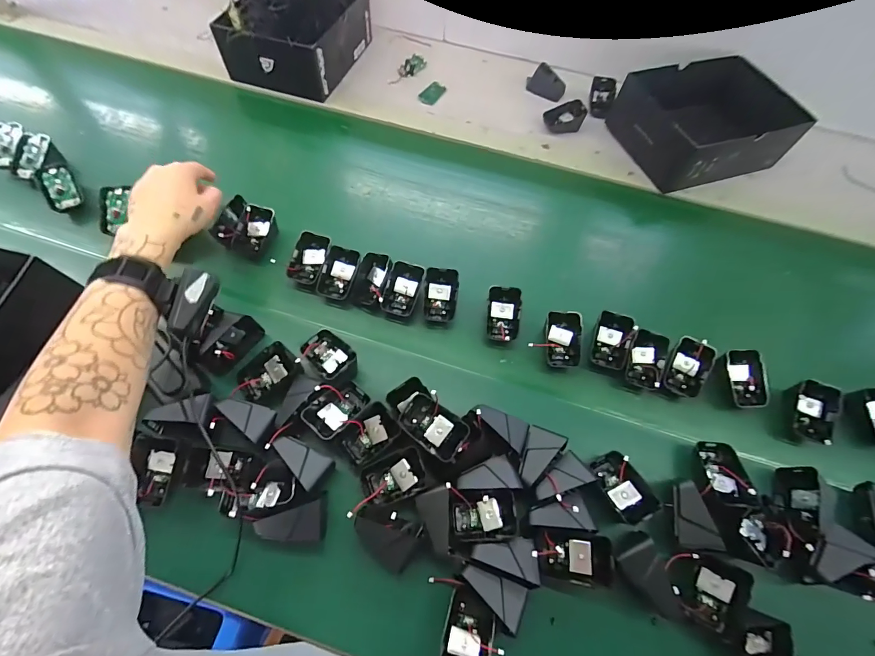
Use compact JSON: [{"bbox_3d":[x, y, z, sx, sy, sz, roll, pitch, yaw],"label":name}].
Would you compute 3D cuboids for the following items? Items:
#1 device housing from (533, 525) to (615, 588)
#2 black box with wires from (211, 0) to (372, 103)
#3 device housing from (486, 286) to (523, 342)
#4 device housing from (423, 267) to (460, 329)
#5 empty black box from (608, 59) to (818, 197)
[{"bbox_3d":[0.129,0.222,0.378,0.070,0.032,0.046,7,64,-1],"label":"device housing"},{"bbox_3d":[-0.250,-0.550,0.688,0.190,0.144,0.233,17,64,4],"label":"black box with wires"},{"bbox_3d":[0.085,-0.018,0.500,0.042,0.017,0.068,5,87,8],"label":"device housing"},{"bbox_3d":[0.004,-0.039,0.509,0.044,0.024,0.076,8,94,4],"label":"device housing"},{"bbox_3d":[0.453,-0.368,0.661,0.260,0.072,0.230,-16,66,-9],"label":"empty black box"}]

